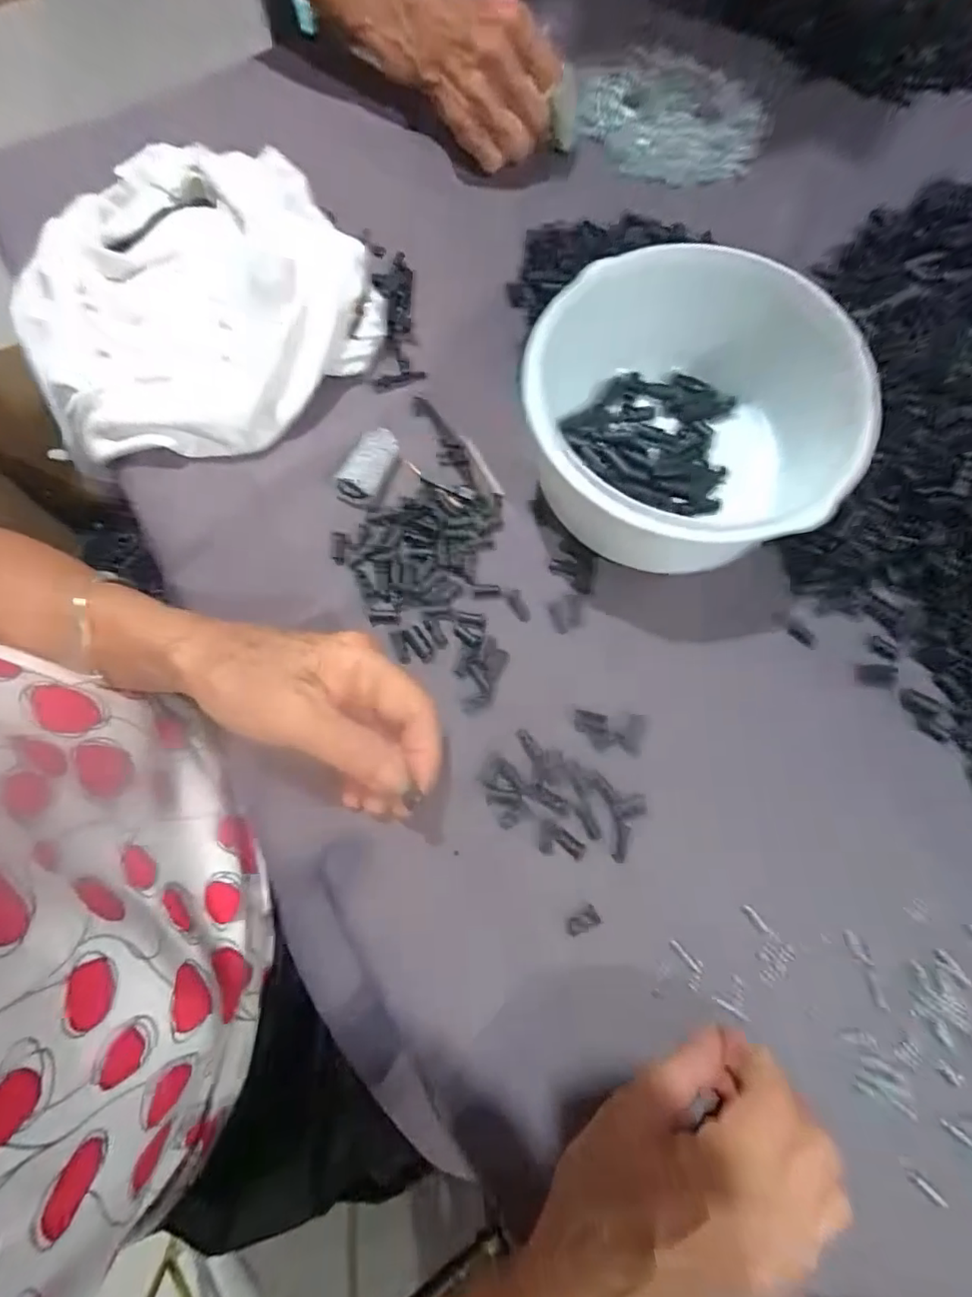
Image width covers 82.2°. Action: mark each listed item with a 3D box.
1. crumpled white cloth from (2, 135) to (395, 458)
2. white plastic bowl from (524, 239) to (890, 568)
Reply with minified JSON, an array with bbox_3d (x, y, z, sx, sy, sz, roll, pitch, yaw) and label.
[{"bbox_3d":[-0.191,-0.228,0.349,0.221,0.053,0.227,-21,75,-4],"label":"crumpled white cloth"},{"bbox_3d":[0.103,-0.118,0.298,0.140,0.074,0.157,-12,74,-2],"label":"white plastic bowl"}]

